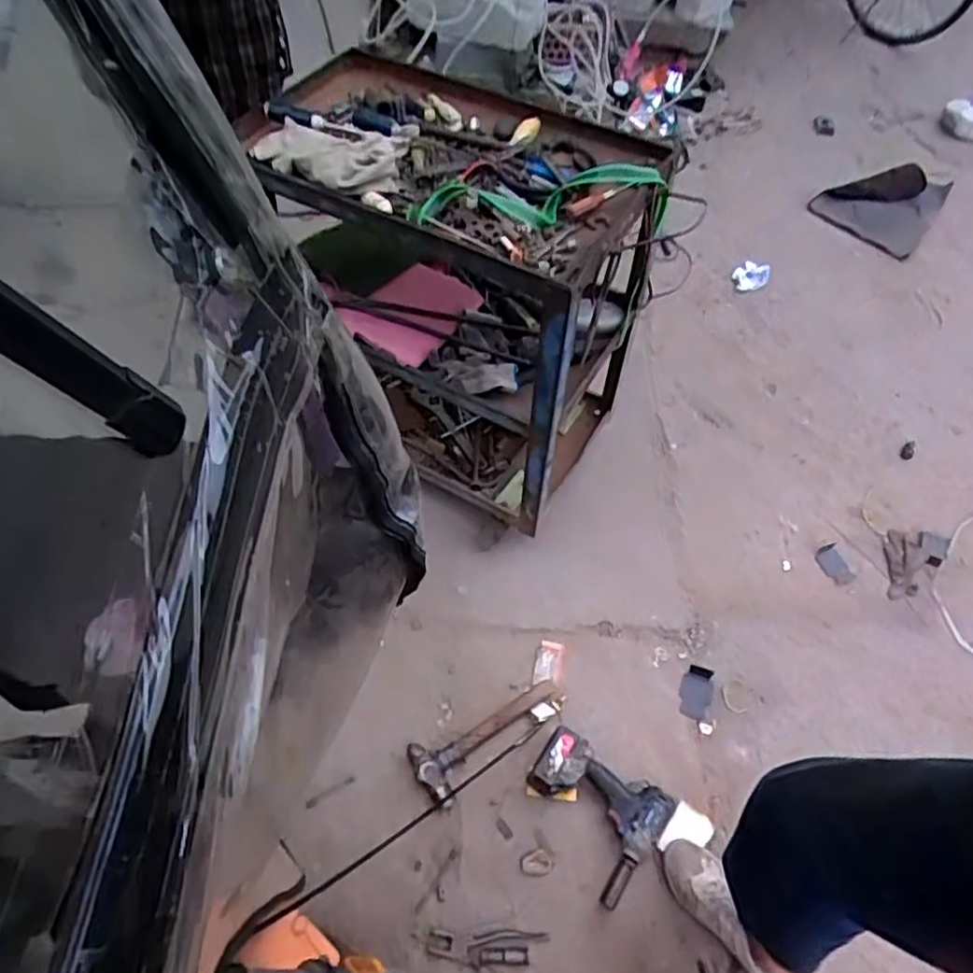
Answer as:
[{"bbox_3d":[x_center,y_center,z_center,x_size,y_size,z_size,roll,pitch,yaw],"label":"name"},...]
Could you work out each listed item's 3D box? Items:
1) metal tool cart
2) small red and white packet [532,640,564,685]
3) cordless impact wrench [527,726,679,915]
[{"bbox_3d":[-0.058,-0.336,1.271,0.594,0.653,0.435,24,56,12],"label":"metal tool cart"},{"bbox_3d":[0.123,0.347,1.334,0.052,0.008,0.088,11,54,3],"label":"small red and white packet"},{"bbox_3d":[0.179,0.520,1.132,0.237,0.068,0.181,38,60,20],"label":"cordless impact wrench"}]

